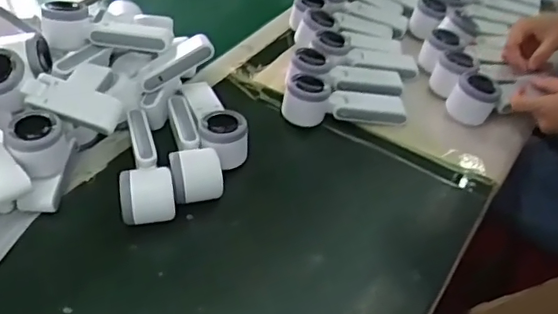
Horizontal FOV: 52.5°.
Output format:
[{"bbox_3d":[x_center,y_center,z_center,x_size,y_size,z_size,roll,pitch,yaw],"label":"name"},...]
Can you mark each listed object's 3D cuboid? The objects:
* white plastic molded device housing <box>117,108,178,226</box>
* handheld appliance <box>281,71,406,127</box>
[{"bbox_3d":[-0.160,0.009,0.649,0.057,0.055,0.165,-11,45,-16],"label":"white plastic molded device housing"},{"bbox_3d":[0.086,-0.073,0.749,0.160,0.064,0.051,0,43,-4],"label":"handheld appliance"}]

